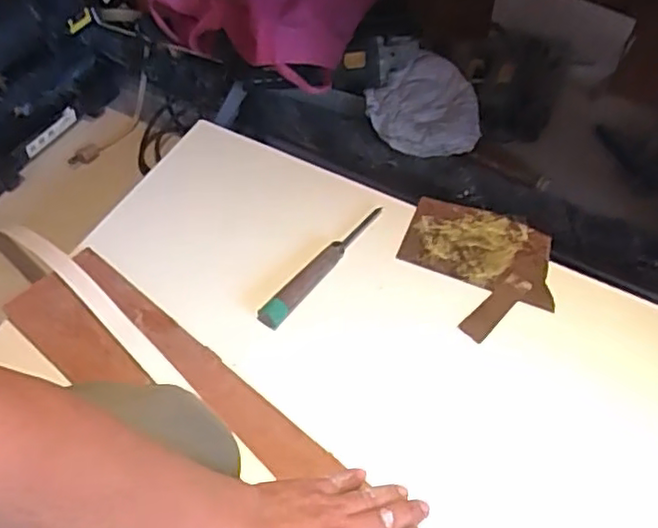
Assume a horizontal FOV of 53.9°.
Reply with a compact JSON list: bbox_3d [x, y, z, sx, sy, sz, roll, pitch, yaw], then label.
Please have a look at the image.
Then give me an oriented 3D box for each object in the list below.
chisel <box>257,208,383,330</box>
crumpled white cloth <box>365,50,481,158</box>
[{"bbox_3d":[-0.003,-0.003,0.714,0.020,0.016,0.194,36,61,22],"label":"chisel"},{"bbox_3d":[0.136,-0.229,0.959,0.166,0.070,0.164,0,55,-2],"label":"crumpled white cloth"}]

